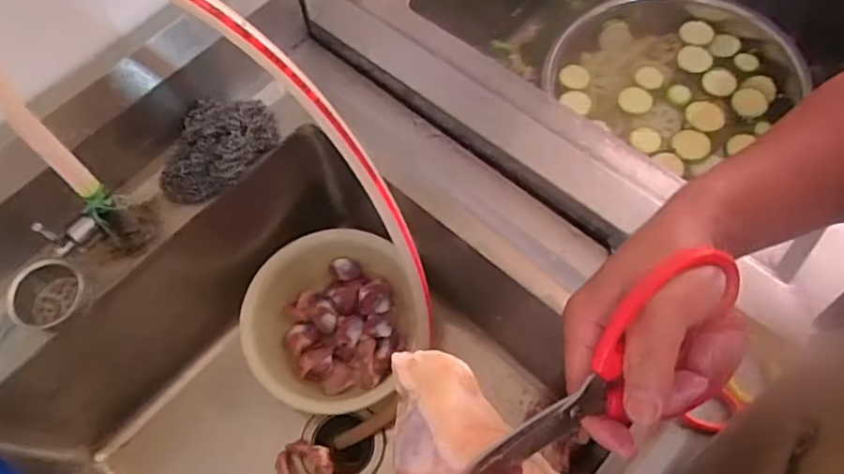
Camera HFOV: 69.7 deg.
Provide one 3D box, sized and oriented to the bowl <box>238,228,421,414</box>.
[{"bbox_3d":[-0.126,0.117,0.846,0.238,0.073,0.227,-1,64,3],"label":"bowl"}]

